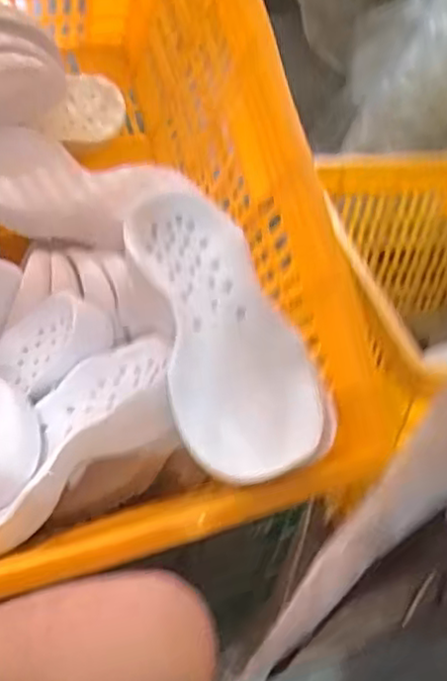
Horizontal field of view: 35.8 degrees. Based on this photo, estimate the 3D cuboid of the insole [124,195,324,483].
[{"bbox_3d":[-0.004,-0.023,0.619,0.127,0.044,0.309,-10,50,-15],"label":"insole"}]

